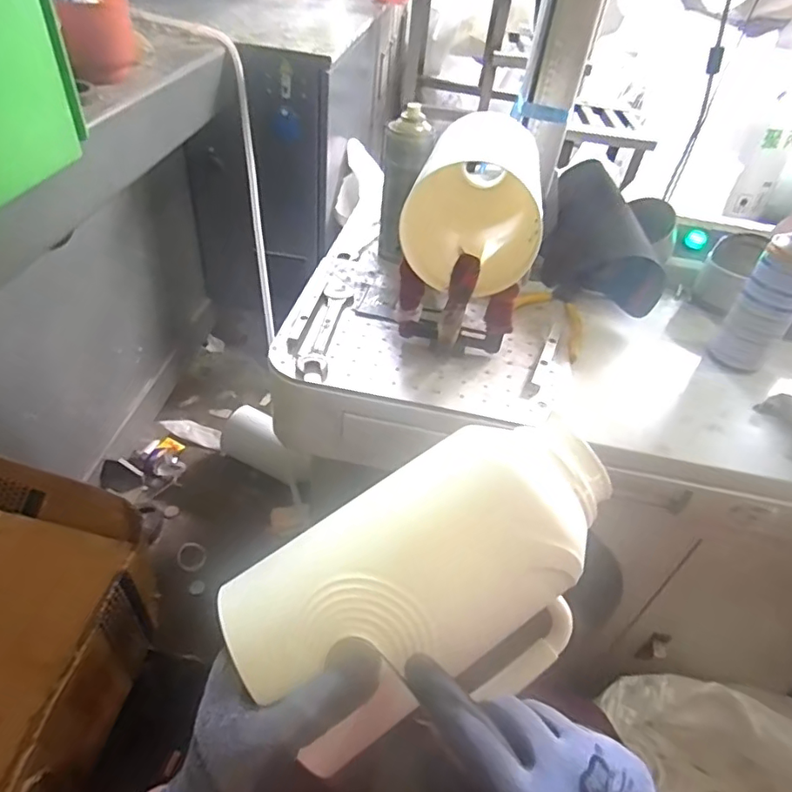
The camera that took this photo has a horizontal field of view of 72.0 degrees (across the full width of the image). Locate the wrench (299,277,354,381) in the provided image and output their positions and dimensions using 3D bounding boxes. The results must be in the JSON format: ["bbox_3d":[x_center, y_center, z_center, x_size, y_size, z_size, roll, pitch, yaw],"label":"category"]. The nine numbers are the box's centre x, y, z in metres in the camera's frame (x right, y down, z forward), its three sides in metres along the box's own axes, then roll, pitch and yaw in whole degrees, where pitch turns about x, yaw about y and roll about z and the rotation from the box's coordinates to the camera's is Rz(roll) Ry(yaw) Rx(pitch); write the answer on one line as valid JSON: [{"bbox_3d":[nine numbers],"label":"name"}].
[{"bbox_3d":[-0.082,-0.091,0.669,0.036,0.005,0.202,8,43,1],"label":"wrench"}]

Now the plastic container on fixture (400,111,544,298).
[{"bbox_3d":[0.098,-0.230,0.613,0.128,0.128,0.237,13,43,6],"label":"plastic container on fixture"}]

